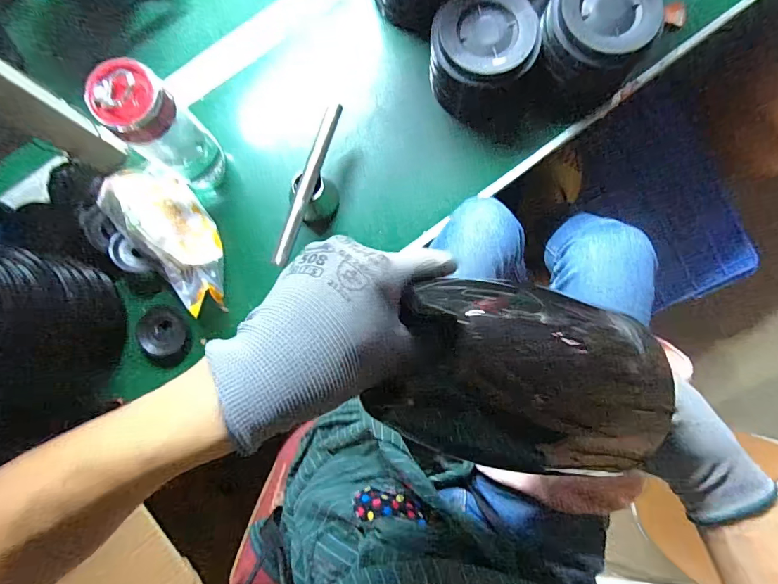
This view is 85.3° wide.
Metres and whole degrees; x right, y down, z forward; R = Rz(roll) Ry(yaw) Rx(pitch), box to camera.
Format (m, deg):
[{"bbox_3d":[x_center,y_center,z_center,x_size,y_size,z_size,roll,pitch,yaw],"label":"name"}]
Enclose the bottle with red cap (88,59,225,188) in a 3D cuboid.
[{"bbox_3d":[-0.245,-0.175,0.469,0.068,0.169,0.069,38,87,4],"label":"bottle with red cap"}]

